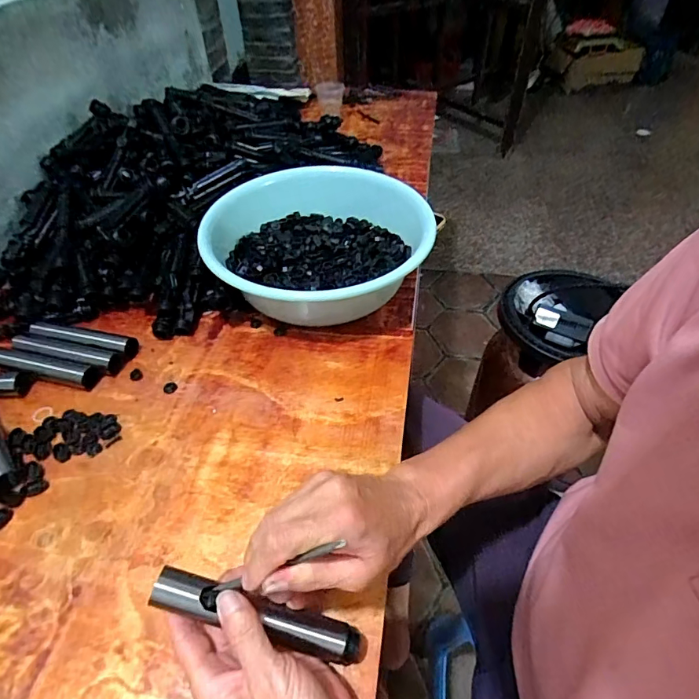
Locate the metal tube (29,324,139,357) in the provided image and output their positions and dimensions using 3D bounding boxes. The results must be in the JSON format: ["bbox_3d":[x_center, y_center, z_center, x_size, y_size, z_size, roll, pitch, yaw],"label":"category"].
[{"bbox_3d":[-0.332,-0.011,0.553,0.138,0.023,0.021,10,48,10],"label":"metal tube"}]

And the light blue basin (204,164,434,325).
[{"bbox_3d":[-0.041,-0.133,0.610,0.280,0.113,0.279,0,47,0],"label":"light blue basin"}]

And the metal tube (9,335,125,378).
[{"bbox_3d":[-0.342,0.008,0.534,0.138,0.023,0.023,10,48,10],"label":"metal tube"}]

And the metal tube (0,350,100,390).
[{"bbox_3d":[-0.359,0.023,0.516,0.141,0.023,0.019,9,48,9],"label":"metal tube"}]

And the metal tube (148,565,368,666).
[{"bbox_3d":[-0.060,0.194,0.318,0.162,0.027,0.025,22,48,-6],"label":"metal tube"}]

